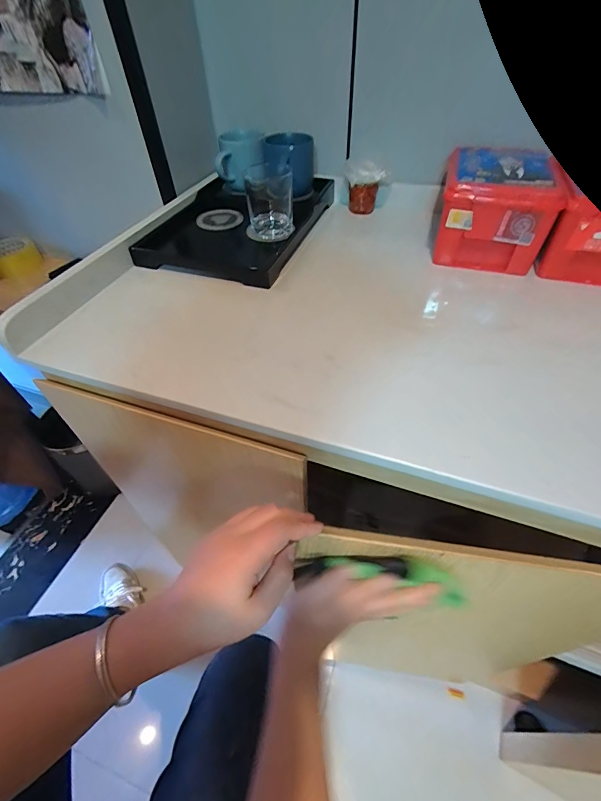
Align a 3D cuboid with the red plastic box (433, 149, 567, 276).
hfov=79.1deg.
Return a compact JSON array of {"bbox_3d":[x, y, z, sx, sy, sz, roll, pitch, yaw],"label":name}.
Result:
[{"bbox_3d":[0.289,-0.299,0.557,0.143,0.106,0.195,11,50,12],"label":"red plastic box"}]

